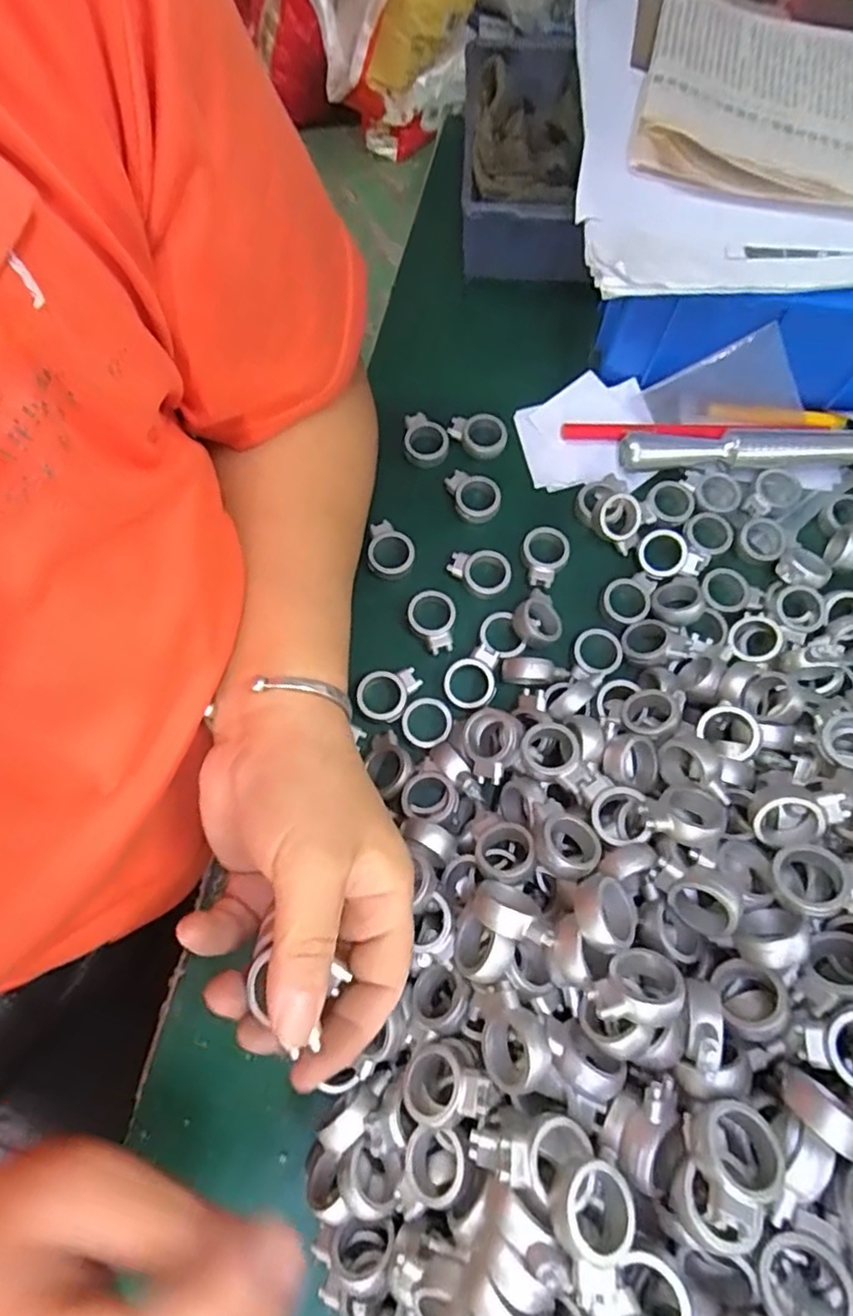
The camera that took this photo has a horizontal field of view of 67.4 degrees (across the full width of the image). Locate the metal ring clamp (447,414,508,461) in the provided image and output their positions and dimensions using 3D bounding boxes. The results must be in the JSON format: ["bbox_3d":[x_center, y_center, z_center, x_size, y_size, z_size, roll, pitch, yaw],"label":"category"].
[{"bbox_3d":[0.030,-0.130,0.374,0.034,0.008,0.024,8,74,3],"label":"metal ring clamp"}]

